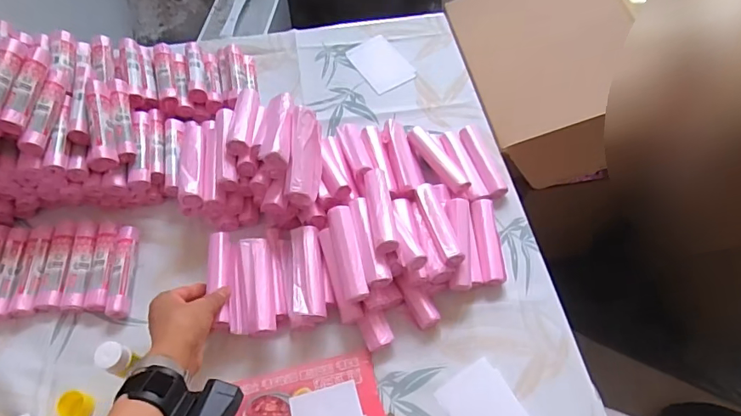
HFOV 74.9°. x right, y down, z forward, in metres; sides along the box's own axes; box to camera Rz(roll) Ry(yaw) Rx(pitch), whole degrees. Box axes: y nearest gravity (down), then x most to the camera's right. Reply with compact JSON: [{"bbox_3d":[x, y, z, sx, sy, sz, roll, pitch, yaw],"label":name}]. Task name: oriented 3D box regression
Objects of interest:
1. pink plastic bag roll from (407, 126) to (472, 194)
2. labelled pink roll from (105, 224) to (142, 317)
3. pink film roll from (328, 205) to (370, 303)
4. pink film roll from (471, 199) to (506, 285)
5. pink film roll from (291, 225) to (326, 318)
[{"bbox_3d":[0.098,-0.070,0.694,0.029,0.019,0.123,-26,64,-16],"label":"pink plastic bag roll"},{"bbox_3d":[-0.318,0.081,0.624,0.023,0.026,0.122,-4,60,-4],"label":"labelled pink roll"},{"bbox_3d":[-0.029,0.055,0.602,0.030,0.023,0.119,-12,61,-7],"label":"pink film roll"},{"bbox_3d":[0.160,0.047,0.666,0.034,0.023,0.123,0,60,-2],"label":"pink film roll"},{"bbox_3d":[-0.080,0.083,0.616,0.038,0.029,0.124,-7,61,-4],"label":"pink film roll"}]

